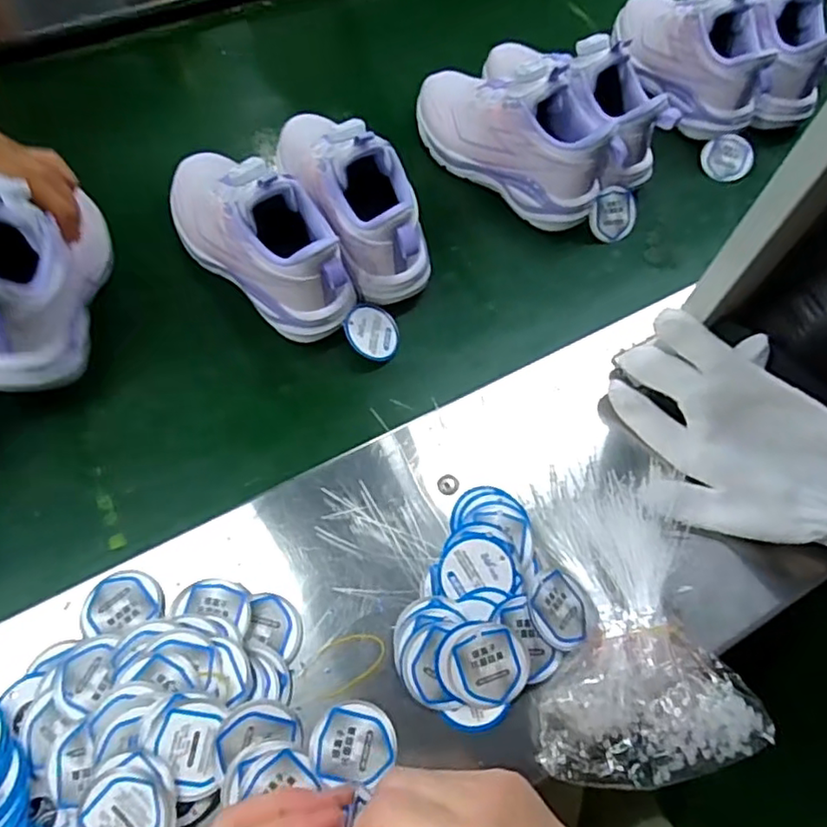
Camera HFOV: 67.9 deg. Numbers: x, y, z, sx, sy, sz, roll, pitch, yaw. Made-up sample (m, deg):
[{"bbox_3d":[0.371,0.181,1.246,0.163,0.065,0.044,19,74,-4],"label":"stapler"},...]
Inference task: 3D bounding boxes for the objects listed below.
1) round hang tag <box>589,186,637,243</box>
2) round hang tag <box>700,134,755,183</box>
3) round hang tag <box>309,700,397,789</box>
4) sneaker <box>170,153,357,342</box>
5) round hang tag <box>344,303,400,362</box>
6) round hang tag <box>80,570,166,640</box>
[{"bbox_3d":[0.188,-0.187,0.579,0.049,0.048,0.004,-26,19,-9],"label":"round hang tag"},{"bbox_3d":[0.324,-0.264,0.633,0.048,0.004,0.054,-23,67,11],"label":"round hang tag"},{"bbox_3d":[-0.035,0.190,0.356,0.047,0.008,0.041,-7,65,-8],"label":"round hang tag"},{"bbox_3d":[-0.130,-0.153,0.494,0.212,0.115,0.074,43,68,15],"label":"sneaker"},{"bbox_3d":[-0.033,-0.068,0.510,0.049,0.005,0.050,12,69,-33],"label":"round hang tag"},{"bbox_3d":[-0.182,0.118,0.386,0.050,0.004,0.041,0,57,-2],"label":"round hang tag"}]

